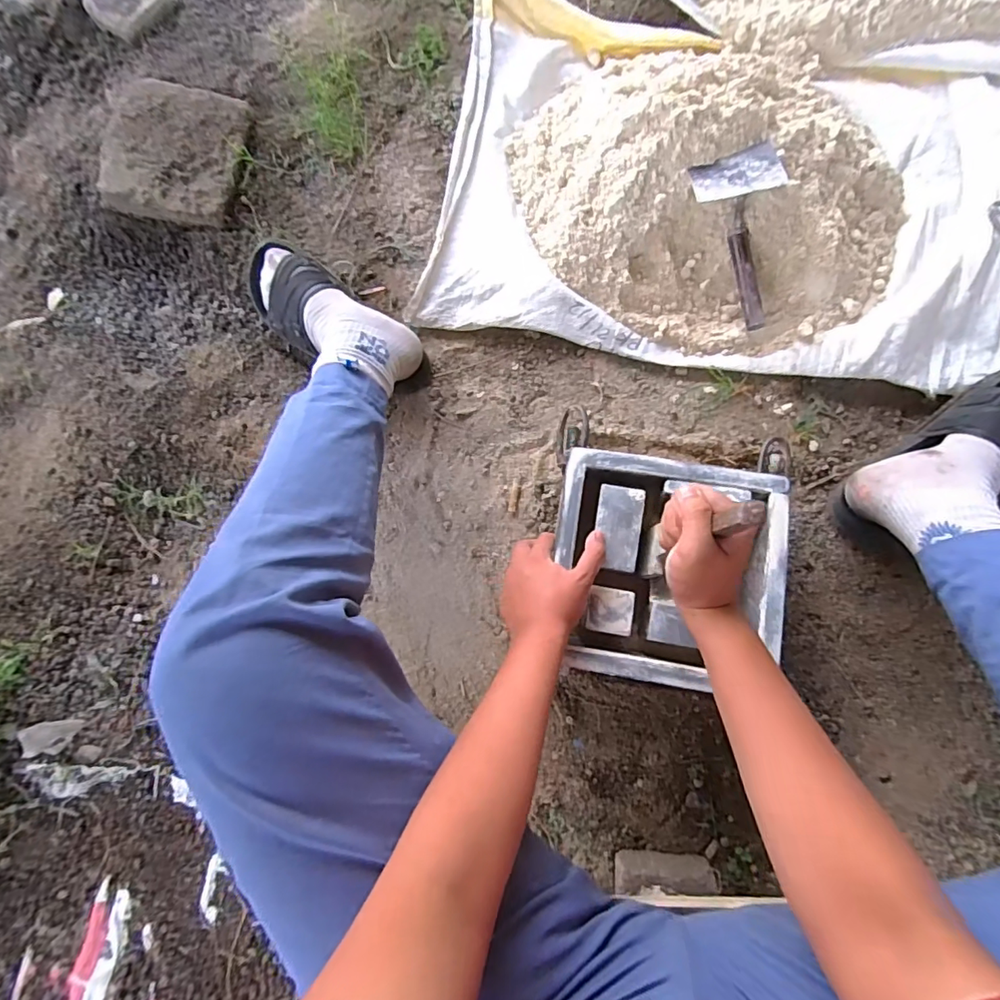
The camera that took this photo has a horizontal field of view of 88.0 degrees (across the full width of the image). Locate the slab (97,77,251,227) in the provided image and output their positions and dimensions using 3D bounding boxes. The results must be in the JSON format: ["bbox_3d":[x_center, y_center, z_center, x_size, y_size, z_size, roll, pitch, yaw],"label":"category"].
[{"bbox_3d":[-0.503,-0.526,0.773,0.236,0.037,0.203,12,84,6],"label":"slab"}]

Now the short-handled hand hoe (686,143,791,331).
[{"bbox_3d":[0.313,-0.337,0.674,0.109,0.043,0.226,-9,101,4],"label":"short-handled hand hoe"}]

